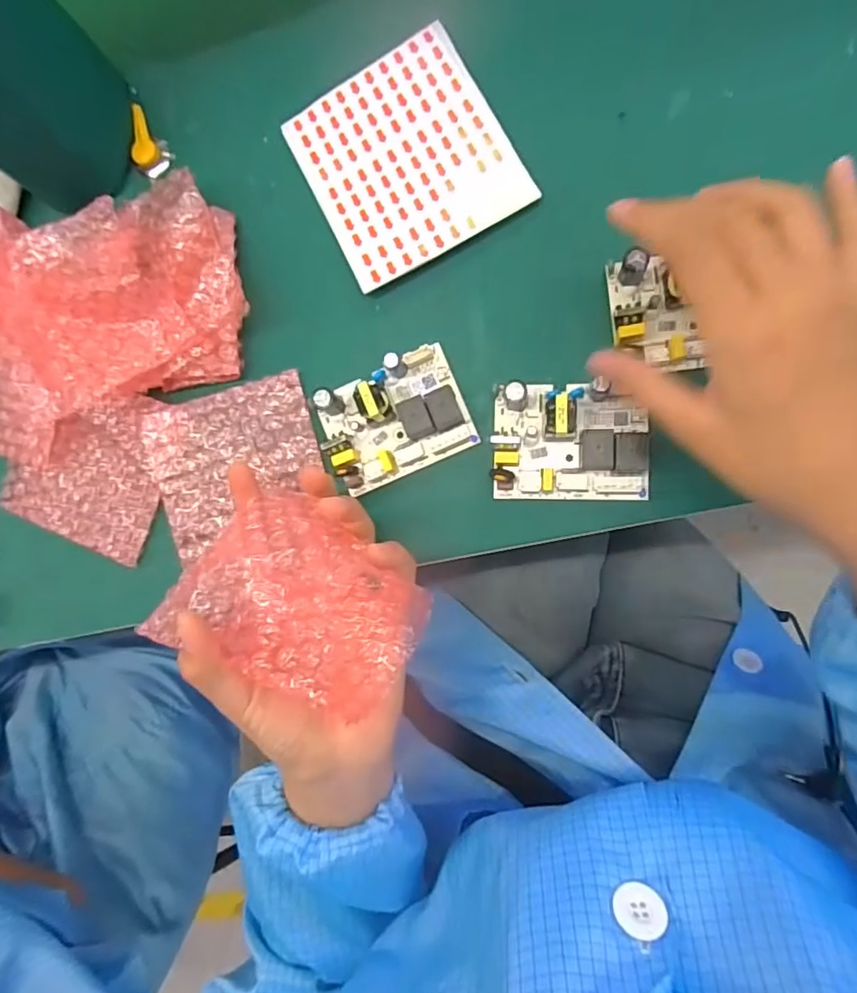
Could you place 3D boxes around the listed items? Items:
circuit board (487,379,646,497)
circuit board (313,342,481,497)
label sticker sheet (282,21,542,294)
[{"bbox_3d":[0.074,-0.029,0.296,0.080,0.028,0.060,1,86,11],"label":"circuit board"},{"bbox_3d":[-0.021,-0.044,0.313,0.079,0.022,0.061,-23,82,8],"label":"circuit board"},{"bbox_3d":[-0.015,-0.194,0.326,0.108,0.008,0.123,-27,81,8],"label":"label sticker sheet"}]

